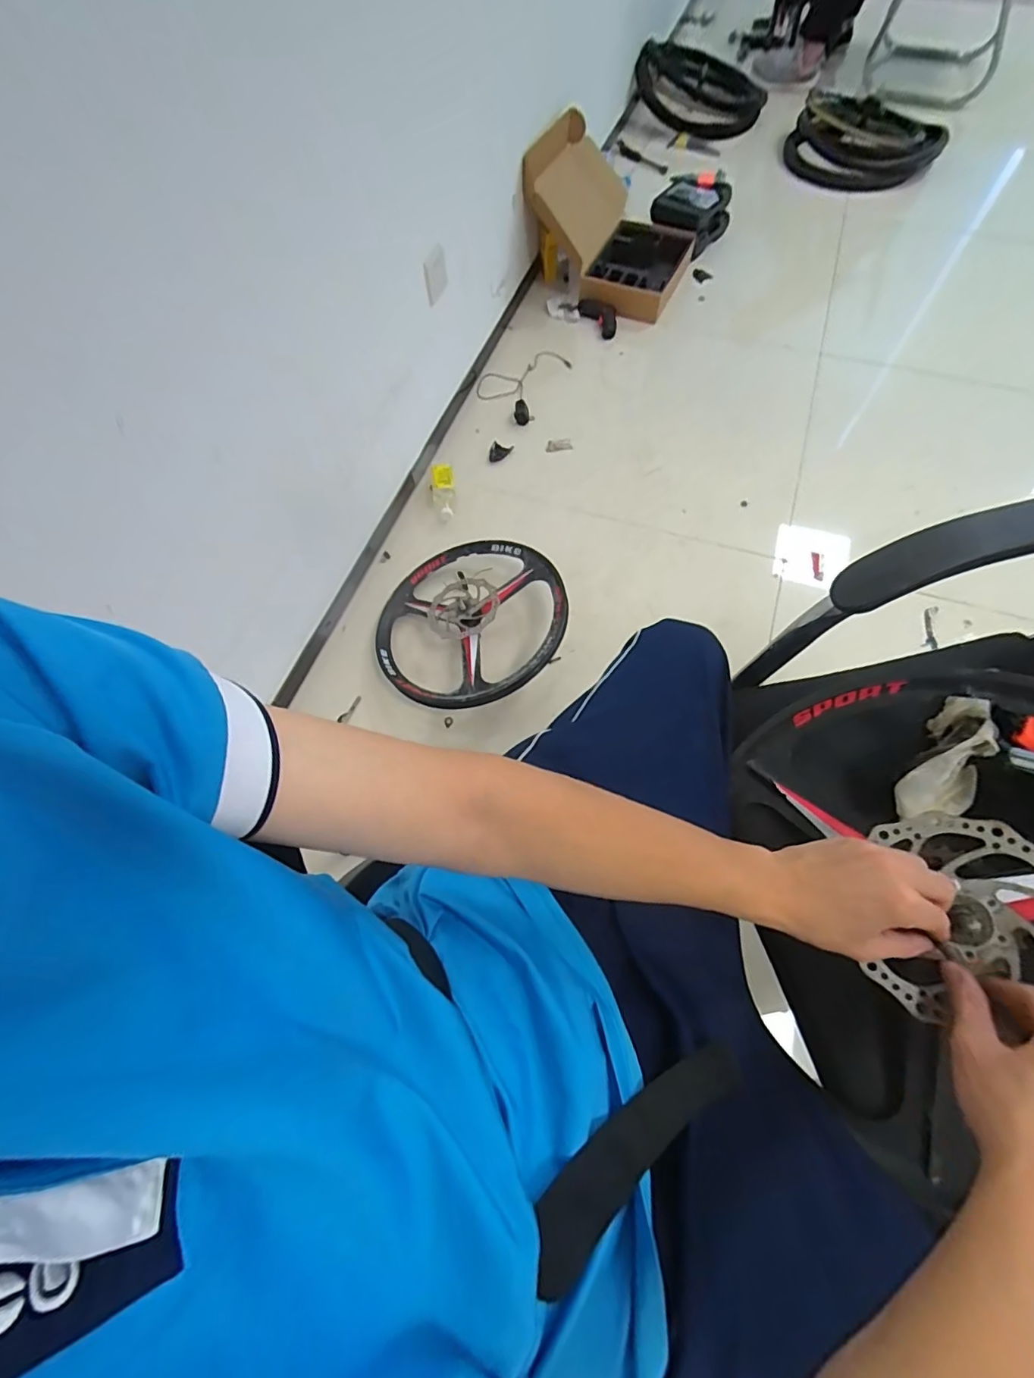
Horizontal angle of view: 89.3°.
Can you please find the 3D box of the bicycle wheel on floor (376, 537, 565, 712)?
[{"bbox_3d":[-0.100,-0.147,1.098,0.403,0.089,0.401,-1,65,1],"label":"bicycle wheel on floor"}]

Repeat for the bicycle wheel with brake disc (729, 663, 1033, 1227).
[{"bbox_3d":[0.379,0.173,0.408,0.344,0.078,0.393,-17,66,24],"label":"bicycle wheel with brake disc"}]

